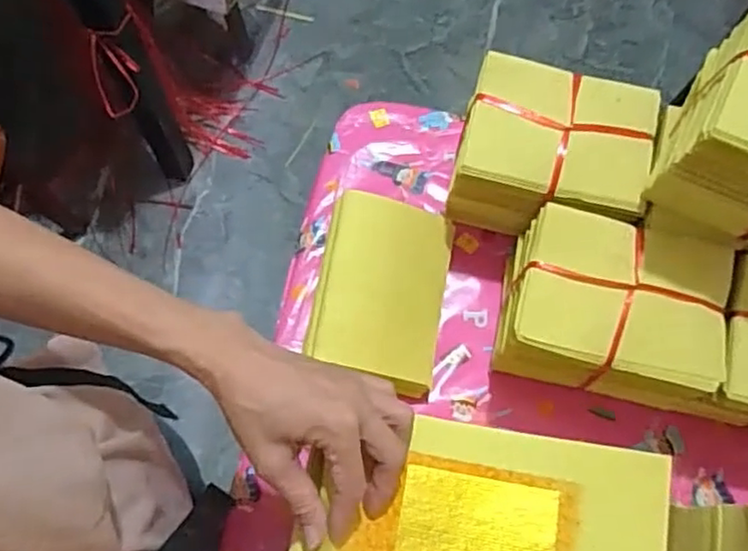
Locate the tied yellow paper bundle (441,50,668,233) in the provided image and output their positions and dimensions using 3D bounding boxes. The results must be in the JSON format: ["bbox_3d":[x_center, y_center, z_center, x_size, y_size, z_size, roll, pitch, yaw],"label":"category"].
[{"bbox_3d":[0.162,-0.108,0.616,0.159,0.117,0.117,14,70,4],"label":"tied yellow paper bundle"}]

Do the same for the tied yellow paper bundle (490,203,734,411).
[{"bbox_3d":[0.199,0.035,0.578,0.169,0.115,0.138,13,70,4],"label":"tied yellow paper bundle"}]

